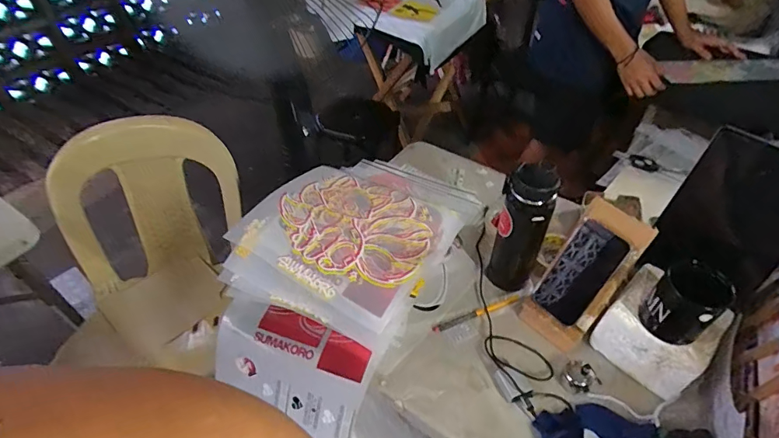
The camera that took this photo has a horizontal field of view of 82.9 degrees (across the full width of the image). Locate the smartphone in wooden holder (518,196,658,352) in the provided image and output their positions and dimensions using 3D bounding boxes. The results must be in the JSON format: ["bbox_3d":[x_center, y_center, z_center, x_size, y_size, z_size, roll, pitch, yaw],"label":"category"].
[{"bbox_3d":[0.308,0.092,0.706,0.103,0.235,0.029,38,25,29],"label":"smartphone in wooden holder"}]

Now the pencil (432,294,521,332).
[{"bbox_3d":[0.156,0.167,0.783,0.171,0.011,0.014,-15,49,-17],"label":"pencil"}]

